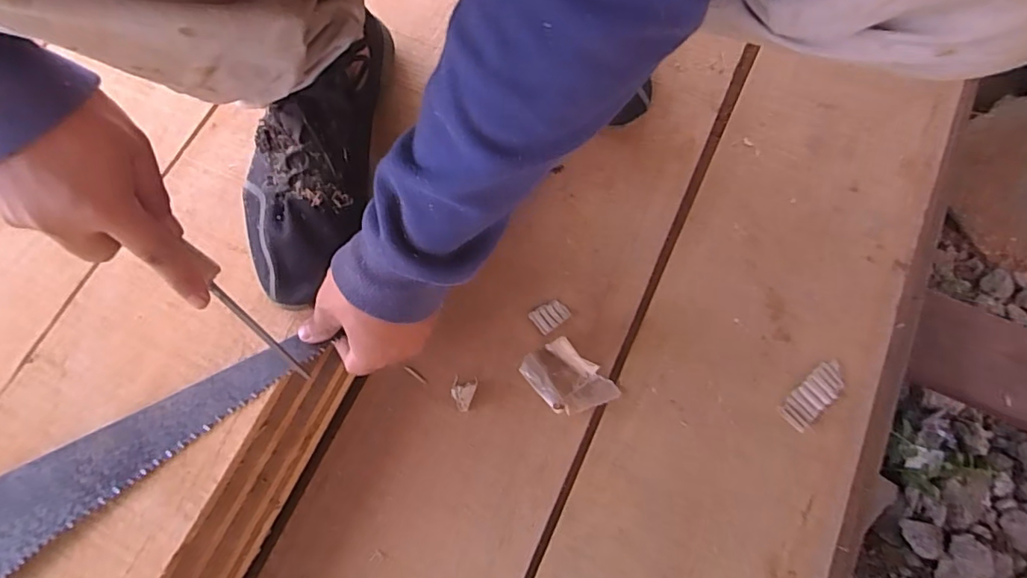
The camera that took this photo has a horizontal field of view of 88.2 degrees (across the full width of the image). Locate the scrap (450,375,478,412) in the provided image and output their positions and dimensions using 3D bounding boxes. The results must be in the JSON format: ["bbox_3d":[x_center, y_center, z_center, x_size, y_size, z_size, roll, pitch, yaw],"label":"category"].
[{"bbox_3d":[-0.043,0.086,0.441,0.020,0.005,0.028,17,73,7],"label":"scrap"}]

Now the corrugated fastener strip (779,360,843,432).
[{"bbox_3d":[0.247,0.086,0.434,0.064,0.008,0.024,-42,76,-11],"label":"corrugated fastener strip"}]

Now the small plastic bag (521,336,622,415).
[{"bbox_3d":[0.045,0.072,0.434,0.055,0.025,0.068,-36,75,-10],"label":"small plastic bag"}]

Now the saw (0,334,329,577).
[{"bbox_3d":[-0.325,0.150,0.357,0.399,0.018,0.097,-35,75,-15],"label":"saw"}]

